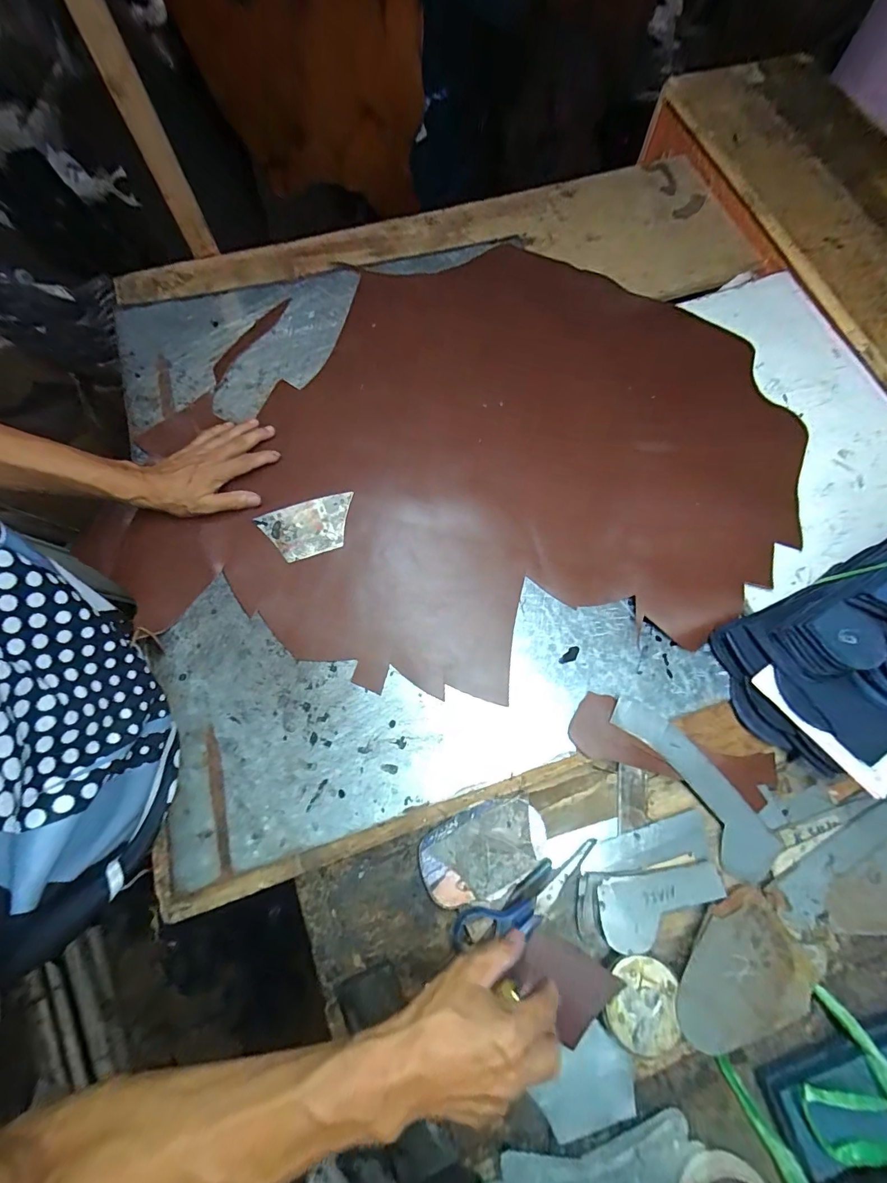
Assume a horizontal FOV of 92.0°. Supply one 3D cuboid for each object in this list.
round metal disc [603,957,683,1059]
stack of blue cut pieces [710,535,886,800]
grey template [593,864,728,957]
[{"bbox_3d":[0.183,0.383,0.396,0.064,0.009,0.072,6,68,1],"label":"round metal disc"},{"bbox_3d":[0.436,0.048,0.400,0.255,0.161,0.167,-26,74,-6],"label":"stack of blue cut pieces"},{"bbox_3d":[0.220,0.315,0.428,0.130,0.004,0.059,-6,61,-5],"label":"grey template"}]

